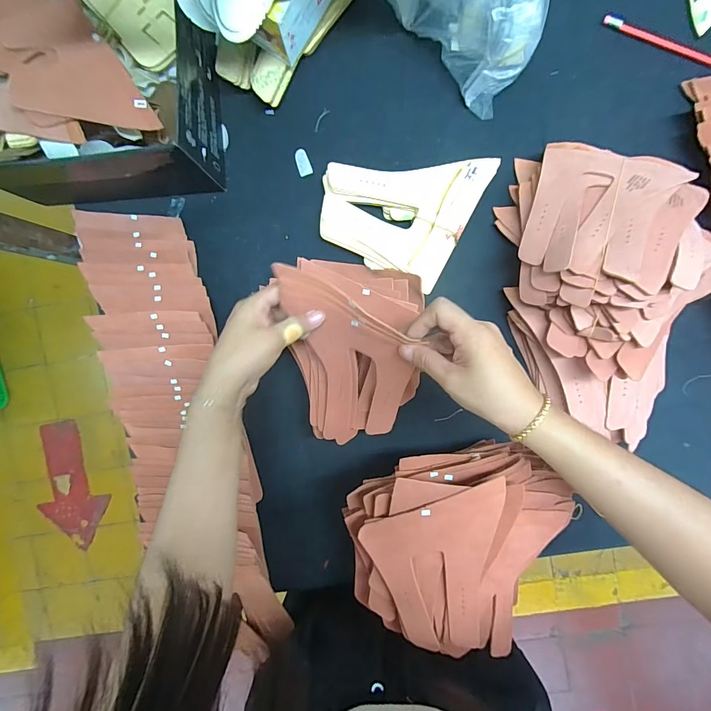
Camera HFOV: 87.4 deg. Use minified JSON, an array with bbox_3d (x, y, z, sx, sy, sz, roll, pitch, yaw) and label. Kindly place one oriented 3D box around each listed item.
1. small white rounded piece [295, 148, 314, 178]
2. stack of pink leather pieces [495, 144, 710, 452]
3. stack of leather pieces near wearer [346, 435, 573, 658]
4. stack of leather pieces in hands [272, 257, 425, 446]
[{"bbox_3d":[-0.066,-0.241,0.465,0.017,0.004,0.033,-20,92,5],"label":"small white rounded piece"},{"bbox_3d":[0.287,-0.081,0.391,0.216,0.120,0.323,-23,92,5],"label":"stack of pink leather pieces"},{"bbox_3d":[0.097,0.208,0.374,0.211,0.069,0.212,-7,93,4],"label":"stack of leather pieces near wearer"},{"bbox_3d":[-0.006,-0.003,0.399,0.131,0.126,0.205,6,94,3],"label":"stack of leather pieces in hands"}]

